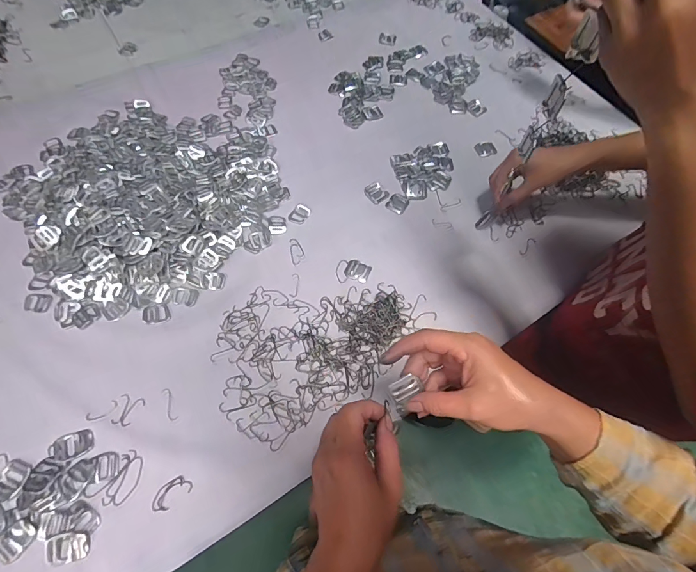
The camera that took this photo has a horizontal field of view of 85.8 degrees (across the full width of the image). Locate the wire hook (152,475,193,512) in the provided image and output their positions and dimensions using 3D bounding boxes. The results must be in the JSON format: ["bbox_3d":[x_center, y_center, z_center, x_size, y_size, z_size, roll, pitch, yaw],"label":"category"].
[{"bbox_3d":[-0.193,0.226,0.409,0.042,0.004,0.023,-33,71,-17],"label":"wire hook"}]

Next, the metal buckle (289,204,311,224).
[{"bbox_3d":[-0.075,-0.112,0.585,0.025,0.004,0.034,33,67,12],"label":"metal buckle"}]

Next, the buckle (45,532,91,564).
[{"bbox_3d":[-0.285,0.266,0.381,0.041,0.004,0.025,-3,65,-5],"label":"buckle"}]

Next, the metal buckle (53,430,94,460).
[{"bbox_3d":[-0.313,0.182,0.426,0.040,0.006,0.028,-18,67,-11],"label":"metal buckle"}]

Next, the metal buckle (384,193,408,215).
[{"bbox_3d":[0.079,-0.132,0.600,0.030,0.004,0.035,29,67,10],"label":"metal buckle"}]

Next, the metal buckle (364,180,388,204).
[{"bbox_3d":[0.045,-0.151,0.604,0.032,0.004,0.036,-38,72,-19],"label":"metal buckle"}]

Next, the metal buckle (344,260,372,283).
[{"bbox_3d":[0.014,-0.023,0.543,0.036,0.004,0.029,26,66,9],"label":"metal buckle"}]

